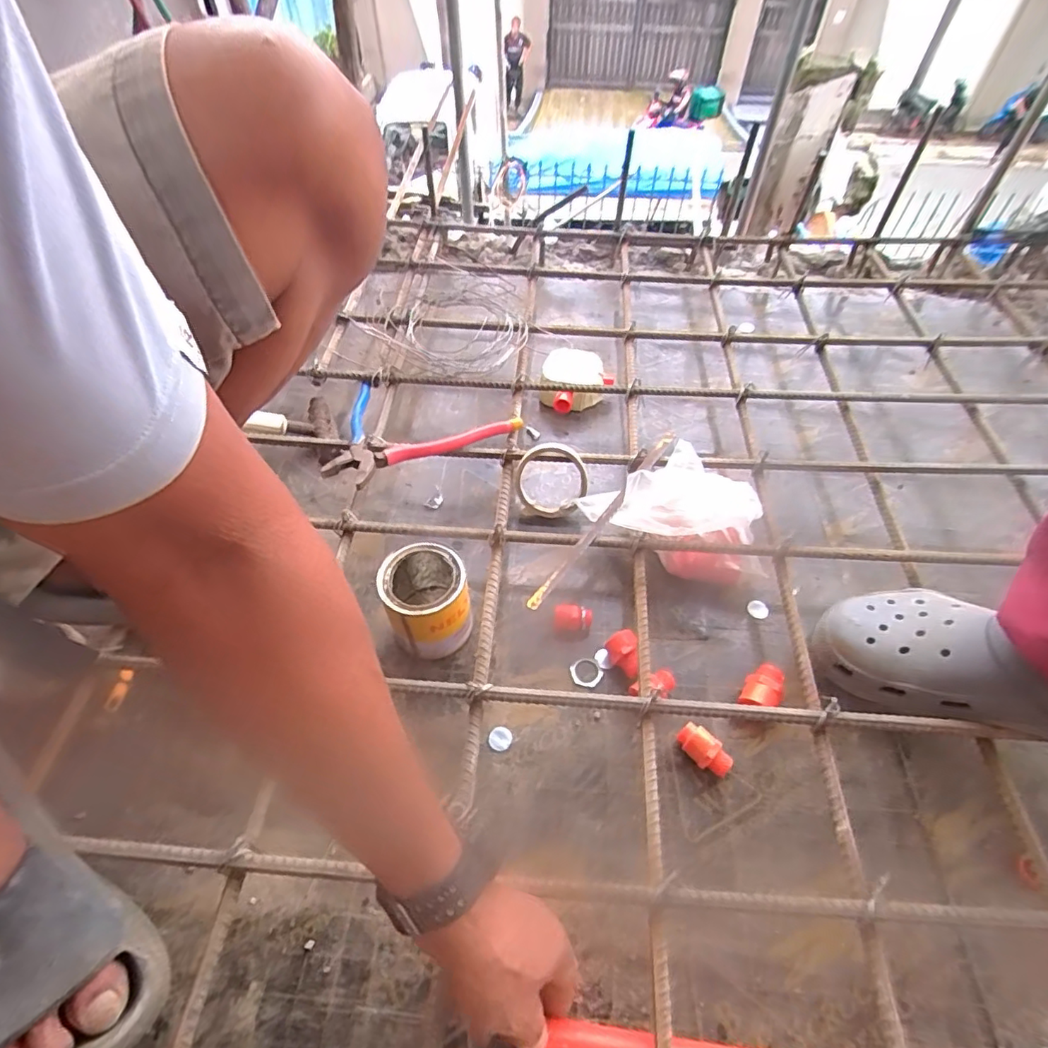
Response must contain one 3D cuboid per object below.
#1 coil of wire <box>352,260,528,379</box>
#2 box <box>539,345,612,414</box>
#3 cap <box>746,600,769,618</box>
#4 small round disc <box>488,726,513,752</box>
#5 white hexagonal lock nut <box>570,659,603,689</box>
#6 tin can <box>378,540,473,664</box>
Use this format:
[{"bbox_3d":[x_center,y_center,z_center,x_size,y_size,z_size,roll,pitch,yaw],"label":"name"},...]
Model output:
[{"bbox_3d":[-0.105,-0.297,0.813,0.215,0.033,0.222,0,53,0],"label":"coil of wire"},{"bbox_3d":[0.077,-0.204,0.817,0.105,0.063,0.109,15,54,11],"label":"box"},{"bbox_3d":[0.260,0.095,0.608,0.023,0.012,0.016,35,60,23],"label":"cap"},{"bbox_3d":[-0.023,0.206,0.525,0.023,0.004,0.022,0,53,0],"label":"small round disc"},{"bbox_3d":[0.065,0.152,0.561,0.030,0.012,0.029,-30,59,-21],"label":"white hexagonal lock nut"},{"bbox_3d":[-0.095,0.078,0.560,0.073,0.102,0.087,-11,54,-9],"label":"tin can"}]

